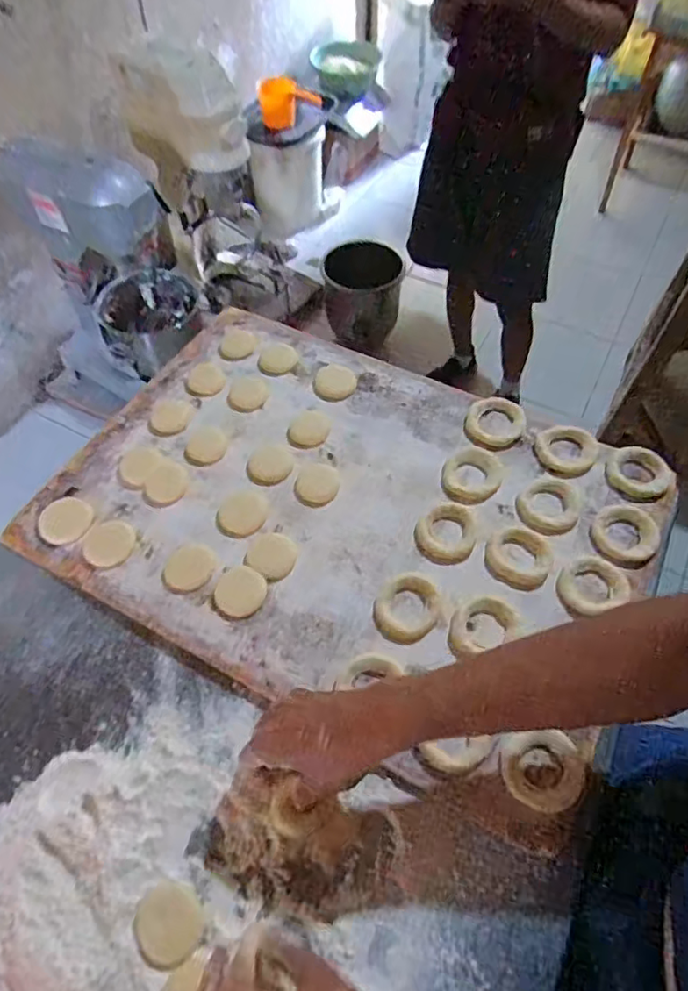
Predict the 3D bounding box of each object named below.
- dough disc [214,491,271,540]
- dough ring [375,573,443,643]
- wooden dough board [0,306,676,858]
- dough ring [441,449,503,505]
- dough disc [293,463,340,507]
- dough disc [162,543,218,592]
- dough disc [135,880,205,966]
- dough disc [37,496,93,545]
[{"bbox_3d":[-0.107,0.019,0.619,0.050,0.004,0.056,22,60,14],"label":"dough disc"},{"bbox_3d":[0.060,0.104,0.554,0.058,0.009,0.069,16,58,10],"label":"dough ring"},{"bbox_3d":[0.000,0.008,0.626,0.589,0.023,0.409,25,60,15],"label":"wooden dough board"},{"bbox_3d":[0.138,-0.023,0.635,0.062,0.014,0.071,8,57,5],"label":"dough ring"},{"bbox_3d":[-0.029,-0.012,0.639,0.045,0.006,0.055,13,58,9],"label":"dough disc"},{"bbox_3d":[-0.152,0.071,0.585,0.047,0.004,0.049,0,57,0],"label":"dough disc"},{"bbox_3d":[-0.129,0.315,0.437,0.048,0.004,0.049,10,50,-12],"label":"dough disc"},{"bbox_3d":[-0.292,0.026,0.618,0.055,0.005,0.053,0,57,0],"label":"dough disc"}]

